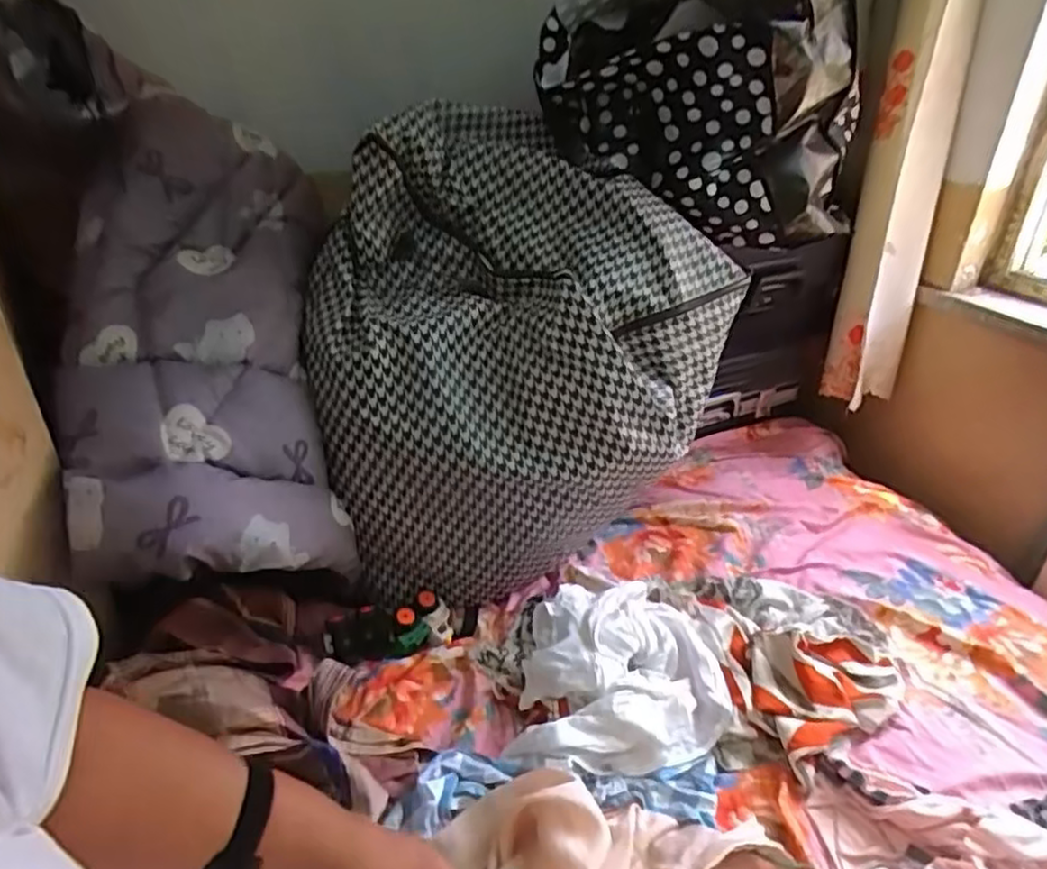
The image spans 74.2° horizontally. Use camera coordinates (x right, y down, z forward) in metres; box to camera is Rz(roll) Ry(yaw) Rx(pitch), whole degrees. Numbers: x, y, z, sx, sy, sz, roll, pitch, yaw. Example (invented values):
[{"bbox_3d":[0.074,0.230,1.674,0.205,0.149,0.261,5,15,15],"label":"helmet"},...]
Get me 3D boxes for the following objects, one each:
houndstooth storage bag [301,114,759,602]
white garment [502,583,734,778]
[{"bbox_3d":[-0.014,-0.119,1.165,0.653,0.662,0.470,-8,31,-14],"label":"houndstooth storage bag"},{"bbox_3d":[0.137,0.338,1.022,0.302,0.063,0.296,0,30,-1],"label":"white garment"}]

